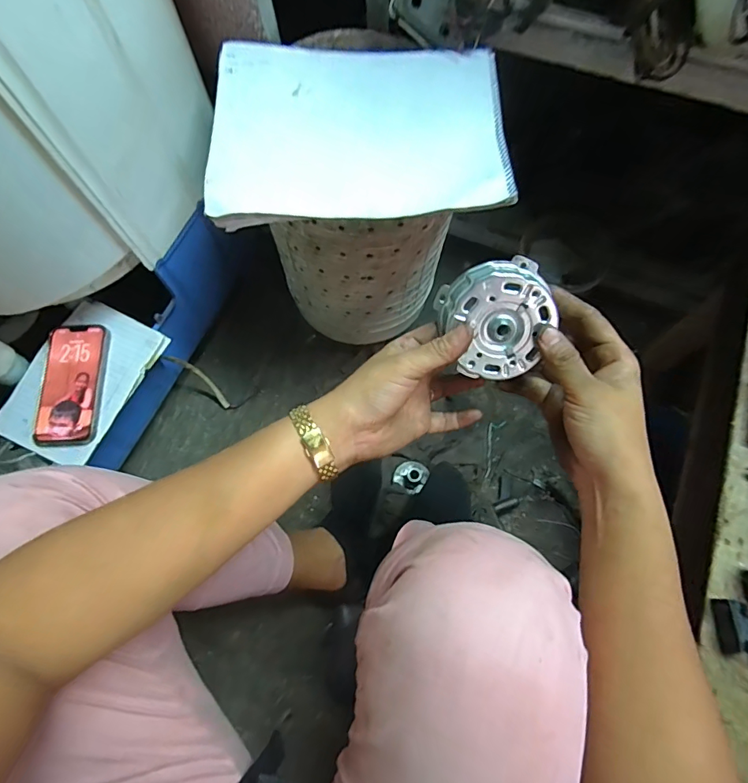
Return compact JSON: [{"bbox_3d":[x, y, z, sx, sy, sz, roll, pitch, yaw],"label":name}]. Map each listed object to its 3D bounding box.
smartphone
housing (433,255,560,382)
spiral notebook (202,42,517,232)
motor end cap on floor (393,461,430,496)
[{"bbox_3d":[-0.404,-0.011,0.604,0.082,0.010,0.163,2,76,-2],"label":"smartphone"},{"bbox_3d":[0.090,-0.053,0.329,0.075,0.027,0.083,-17,111,11],"label":"housing"},{"bbox_3d":[-0.017,-0.282,0.486,0.306,0.037,0.231,-1,69,2],"label":"spiral notebook"},{"bbox_3d":[0.059,0.131,0.704,0.053,0.033,0.049,35,74,14],"label":"motor end cap on floor"}]

